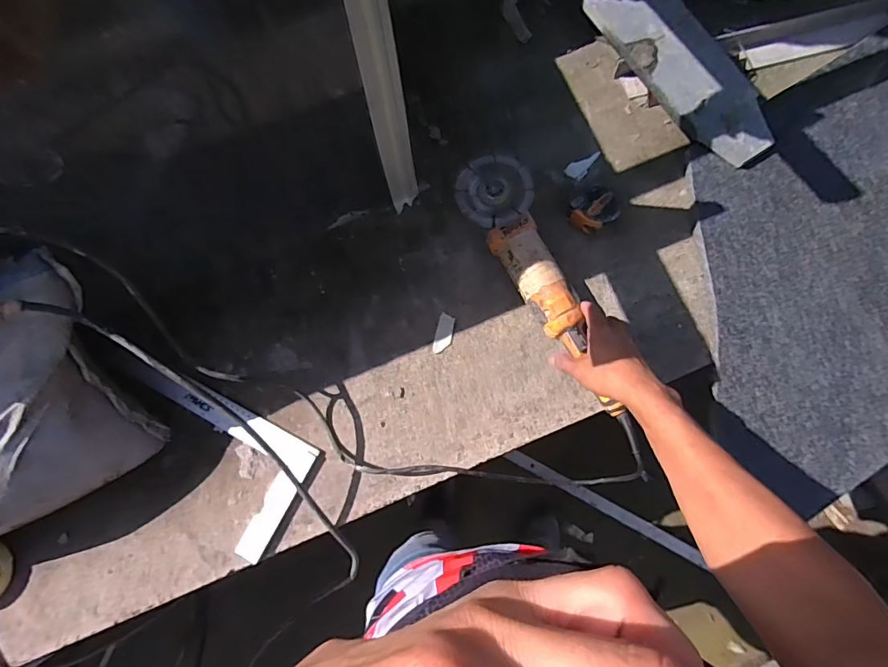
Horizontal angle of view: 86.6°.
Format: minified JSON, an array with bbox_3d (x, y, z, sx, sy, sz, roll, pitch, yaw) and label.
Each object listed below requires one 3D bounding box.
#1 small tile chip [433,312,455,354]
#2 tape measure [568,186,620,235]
[{"bbox_3d":[0.001,0.000,0.707,0.025,0.004,0.059,12,76,4],"label":"small tile chip"},{"bbox_3d":[0.228,-0.182,0.716,0.059,0.043,0.058,0,75,1],"label":"tape measure"}]

